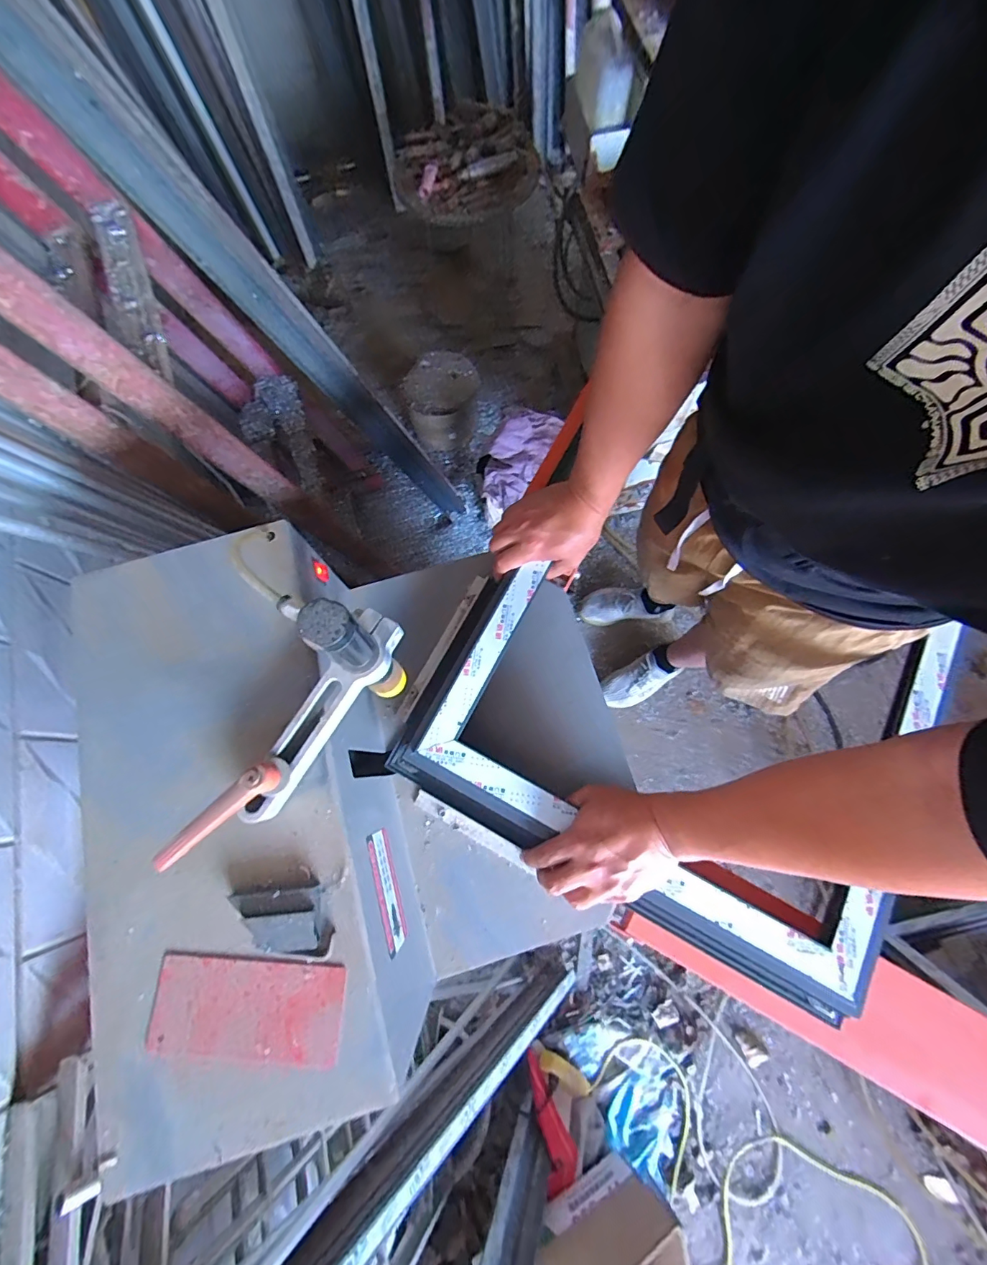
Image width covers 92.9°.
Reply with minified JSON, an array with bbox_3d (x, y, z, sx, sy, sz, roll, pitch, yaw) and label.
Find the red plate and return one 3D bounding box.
[{"bbox_3d":[-0.190,0.290,0.362,0.145,0.005,0.067,2,74,3],"label":"red plate"}]

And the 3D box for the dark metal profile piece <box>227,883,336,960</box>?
[{"bbox_3d":[-0.169,0.232,0.371,0.073,0.019,0.055,-8,74,0],"label":"dark metal profile piece"}]

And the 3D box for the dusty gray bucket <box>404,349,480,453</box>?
[{"bbox_3d":[-0.168,-0.775,1.591,0.230,0.192,0.238,-1,74,2],"label":"dusty gray bucket"}]

